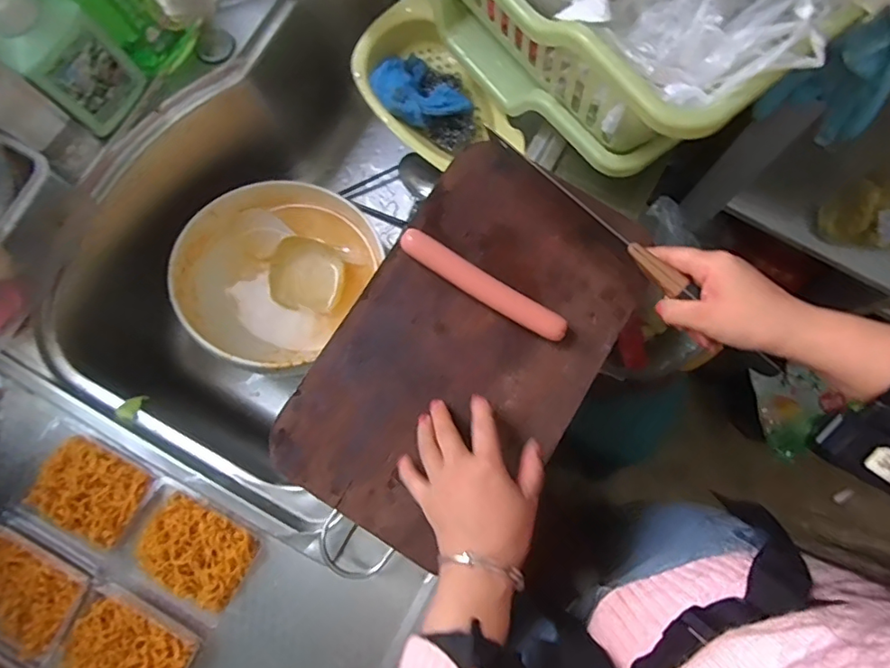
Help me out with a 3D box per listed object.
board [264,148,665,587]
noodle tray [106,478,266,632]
[{"bbox_3d":[0.023,0.007,0.472,0.208,0.019,0.354,32,80,8],"label":"board"},{"bbox_3d":[-0.225,0.188,0.466,0.110,0.022,0.085,27,80,7],"label":"noodle tray"}]

